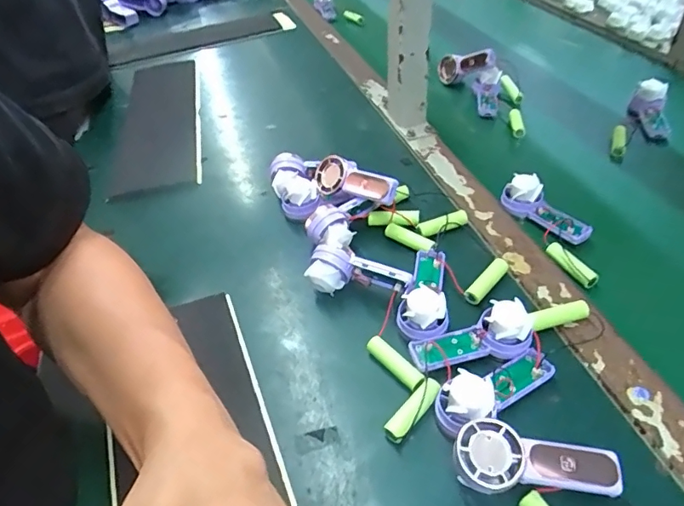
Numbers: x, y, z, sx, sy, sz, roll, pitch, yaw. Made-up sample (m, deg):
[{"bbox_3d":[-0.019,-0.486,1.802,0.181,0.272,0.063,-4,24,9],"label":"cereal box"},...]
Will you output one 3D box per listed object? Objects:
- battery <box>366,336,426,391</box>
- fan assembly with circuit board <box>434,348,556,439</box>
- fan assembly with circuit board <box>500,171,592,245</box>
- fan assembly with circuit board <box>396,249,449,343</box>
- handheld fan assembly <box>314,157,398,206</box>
[{"bbox_3d":[0.040,0.082,0.372,0.012,0.013,0.051,-32,50,-26],"label":"battery"},{"bbox_3d":[0.109,0.090,0.338,0.092,0.023,0.034,-21,46,-16],"label":"fan assembly with circuit board"},{"bbox_3d":[0.198,-0.045,0.477,0.023,0.031,0.092,-30,52,-30],"label":"fan assembly with circuit board"},{"bbox_3d":[0.073,0.028,0.408,0.039,0.027,0.095,12,46,17],"label":"fan assembly with circuit board"},{"bbox_3d":[0.014,-0.070,0.484,0.097,0.037,0.024,20,12,33],"label":"handheld fan assembly"}]

